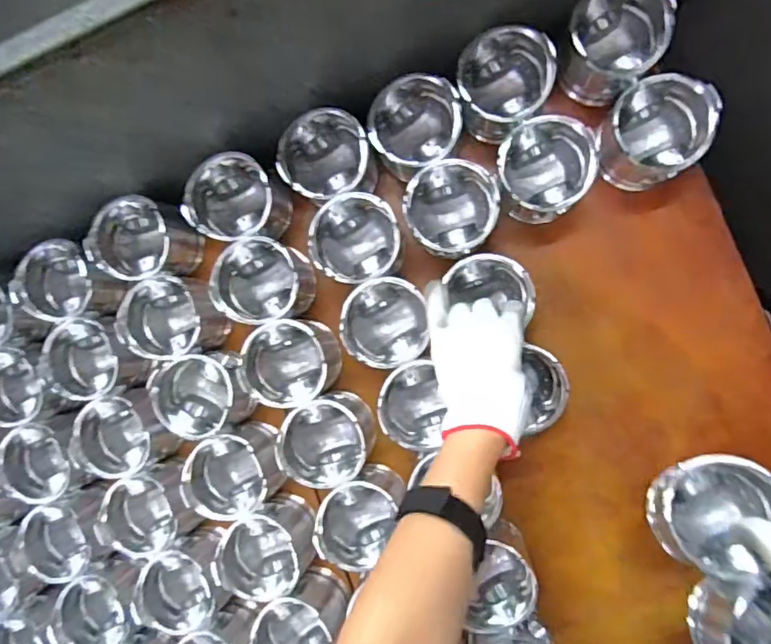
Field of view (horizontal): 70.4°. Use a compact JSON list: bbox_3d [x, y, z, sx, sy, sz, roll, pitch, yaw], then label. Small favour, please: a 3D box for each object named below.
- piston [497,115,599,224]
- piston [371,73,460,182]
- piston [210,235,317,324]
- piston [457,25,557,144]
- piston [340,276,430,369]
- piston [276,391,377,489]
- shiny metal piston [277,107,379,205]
[{"bbox_3d":[0.159,-0.153,0.558,0.087,0.099,0.093,0,92,9],"label":"piston"},{"bbox_3d":[0.033,-0.198,0.565,0.089,0.068,0.095,1,92,9],"label":"piston"},{"bbox_3d":[-0.130,-0.044,0.587,0.092,0.070,0.088,0,92,9],"label":"piston"},{"bbox_3d":[0.119,-0.236,0.555,0.090,0.082,0.095,5,93,9],"label":"piston"},{"bbox_3d":[0.004,0.000,0.576,0.087,0.074,0.089,-1,92,9],"label":"piston"},{"bbox_3d":[-0.061,0.123,0.584,0.088,0.078,0.087,9,93,8],"label":"piston"},{"bbox_3d":[-0.058,-0.170,0.581,0.092,0.077,0.088,5,93,9],"label":"shiny metal piston"}]

